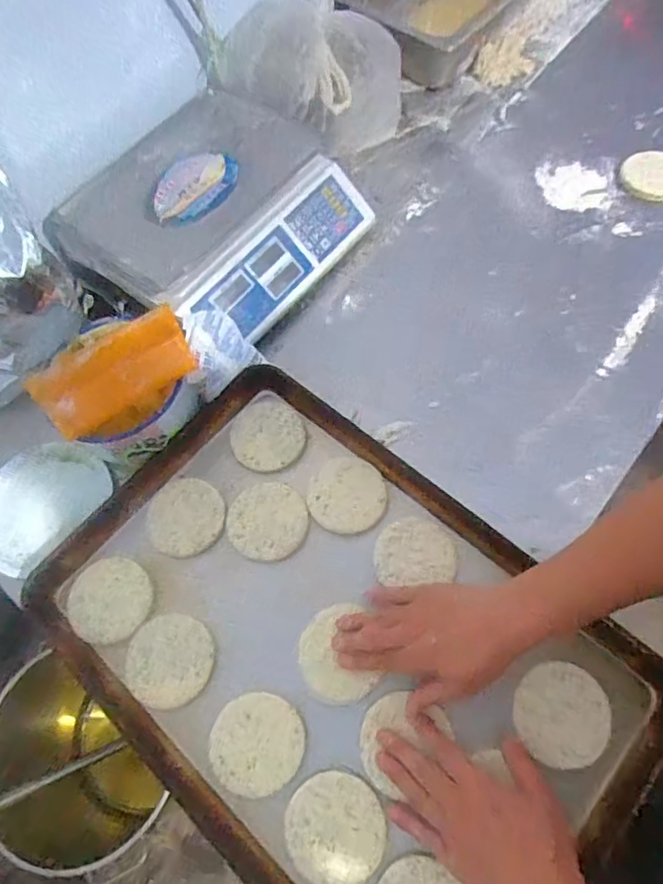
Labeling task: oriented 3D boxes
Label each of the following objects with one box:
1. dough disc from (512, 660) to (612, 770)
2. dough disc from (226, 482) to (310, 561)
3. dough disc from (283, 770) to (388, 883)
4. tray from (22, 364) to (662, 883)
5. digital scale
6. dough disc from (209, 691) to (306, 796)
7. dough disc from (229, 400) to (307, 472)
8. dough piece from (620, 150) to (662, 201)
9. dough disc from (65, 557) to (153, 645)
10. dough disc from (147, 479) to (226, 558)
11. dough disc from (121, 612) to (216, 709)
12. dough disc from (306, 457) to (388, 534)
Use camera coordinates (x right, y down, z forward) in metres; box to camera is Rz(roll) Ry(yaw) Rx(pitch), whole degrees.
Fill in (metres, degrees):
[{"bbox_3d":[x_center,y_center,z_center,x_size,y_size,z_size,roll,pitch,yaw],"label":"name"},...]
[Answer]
[{"bbox_3d":[0.231,0.273,0.544,0.086,0.012,0.093,-1,66,3],"label":"dough disc"},{"bbox_3d":[-0.076,0.094,0.652,0.094,0.004,0.091,-1,66,3],"label":"dough disc"},{"bbox_3d":[0.003,0.366,0.513,0.094,0.010,0.085,-12,66,-2],"label":"dough disc"},{"bbox_3d":[-0.002,0.213,0.579,0.606,0.046,0.405,38,74,17],"label":"tray"},{"bbox_3d":[-0.164,-0.319,0.785,0.326,0.114,0.338,34,73,16],"label":"digital scale"},{"bbox_3d":[-0.075,0.305,0.549,0.090,0.010,0.088,-1,66,3],"label":"dough disc"},{"bbox_3d":[-0.085,-0.008,0.704,0.102,0.013,0.092,35,73,16],"label":"dough disc"},{"bbox_3d":[0.499,-0.413,0.835,0.097,0.025,0.074,28,71,16],"label":"dough piece"},{"bbox_3d":[-0.255,0.181,0.622,0.094,0.004,0.093,-1,66,3],"label":"dough disc"},{"bbox_3d":[-0.177,0.090,0.660,0.090,0.007,0.094,-1,66,3],"label":"dough disc"},{"bbox_3d":[-0.179,0.239,0.595,0.092,0.010,0.093,-1,66,3],"label":"dough disc"},{"bbox_3d":[0.020,0.063,0.649,0.090,0.007,0.090,-1,66,3],"label":"dough disc"}]

